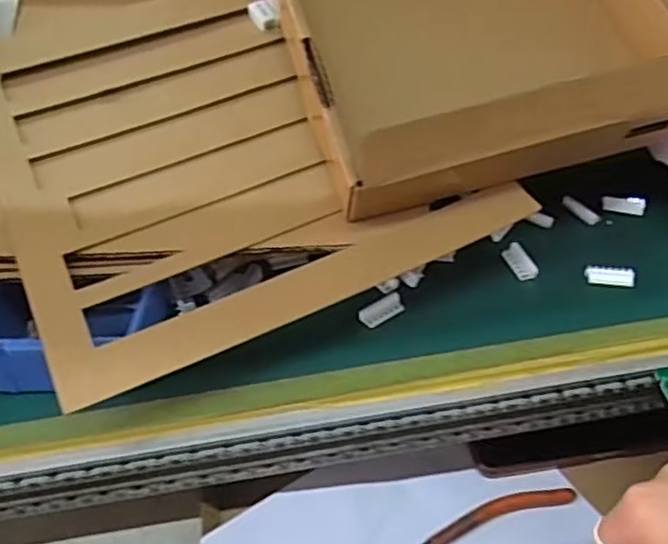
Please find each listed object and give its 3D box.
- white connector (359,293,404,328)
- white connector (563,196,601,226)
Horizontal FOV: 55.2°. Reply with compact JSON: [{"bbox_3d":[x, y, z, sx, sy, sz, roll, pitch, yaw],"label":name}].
[{"bbox_3d":[0.030,0.024,0.397,0.030,0.006,0.013,-26,53,-18],"label":"white connector"},{"bbox_3d":[0.171,-0.043,0.444,0.010,0.004,0.030,-33,57,-22],"label":"white connector"}]

